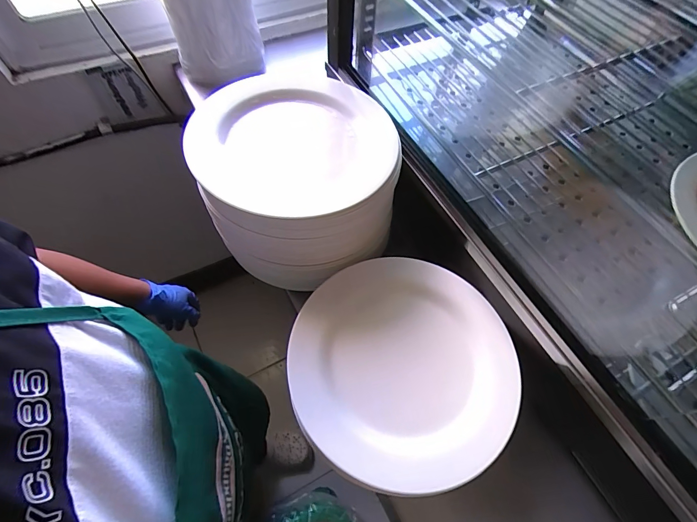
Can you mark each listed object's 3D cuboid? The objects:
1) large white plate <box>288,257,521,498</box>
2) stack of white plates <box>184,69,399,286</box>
[{"bbox_3d":[0.059,0.111,0.404,0.234,0.024,0.238,1,60,-3],"label":"large white plate"},{"bbox_3d":[-0.057,-0.106,0.492,0.228,0.147,0.258,5,59,-1],"label":"stack of white plates"}]

